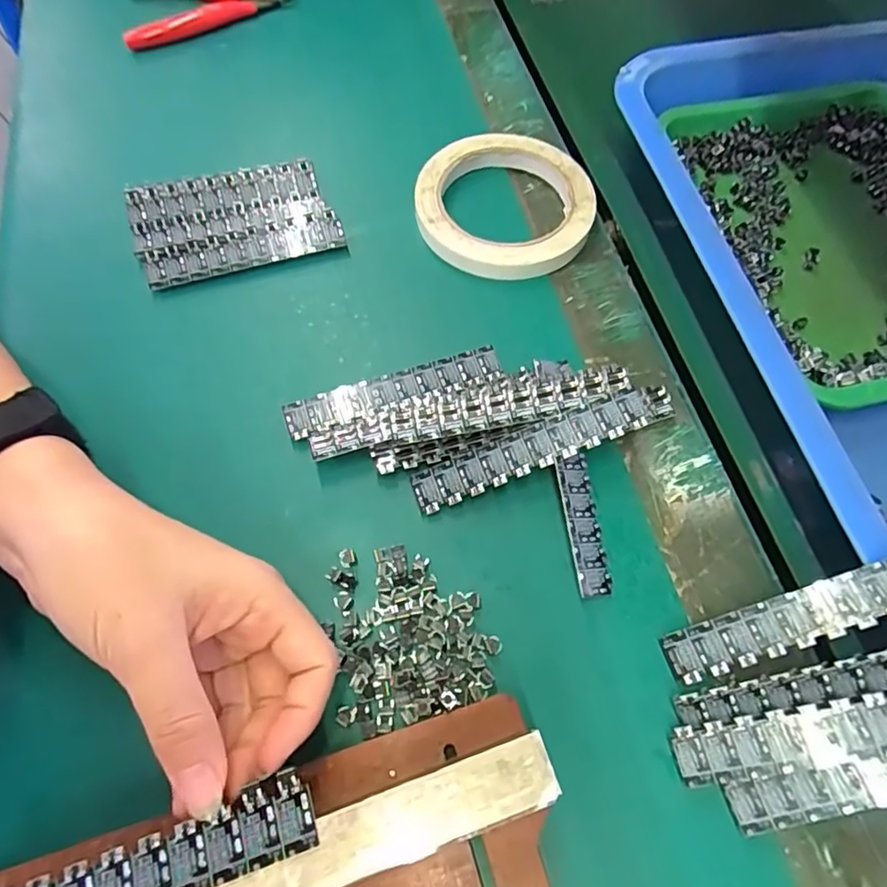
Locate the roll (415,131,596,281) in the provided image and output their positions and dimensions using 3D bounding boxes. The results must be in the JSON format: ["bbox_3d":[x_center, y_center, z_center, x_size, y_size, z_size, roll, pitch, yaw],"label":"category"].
[{"bbox_3d":[0.036,-0.141,0.343,0.101,0.018,0.099,0,64,-1],"label":"roll"}]

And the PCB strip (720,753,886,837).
[{"bbox_3d":[0.155,0.113,0.200,0.109,0.005,0.018,-23,64,13],"label":"PCB strip"}]

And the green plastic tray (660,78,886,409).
[{"bbox_3d":[0.232,-0.124,0.332,0.160,0.027,0.218,-9,64,-5],"label":"green plastic tray"}]

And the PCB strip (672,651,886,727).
[{"bbox_3d":[0.142,0.086,0.212,0.109,0.004,0.015,-18,89,13],"label":"PCB strip"}]

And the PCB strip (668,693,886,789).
[{"bbox_3d":[0.139,0.103,0.208,0.108,0.004,0.018,-19,64,13],"label":"PCB strip"}]

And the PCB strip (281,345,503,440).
[{"bbox_3d":[-0.024,-0.024,0.289,0.107,0.012,0.020,-18,65,-10],"label":"PCB strip"}]

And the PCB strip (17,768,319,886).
[{"bbox_3d":[-0.093,0.131,0.175,0.107,0.004,0.021,-17,65,-8],"label":"PCB strip"}]

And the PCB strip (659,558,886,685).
[{"bbox_3d":[0.140,0.066,0.224,0.108,0.004,0.020,-25,65,13],"label":"PCB strip"}]

